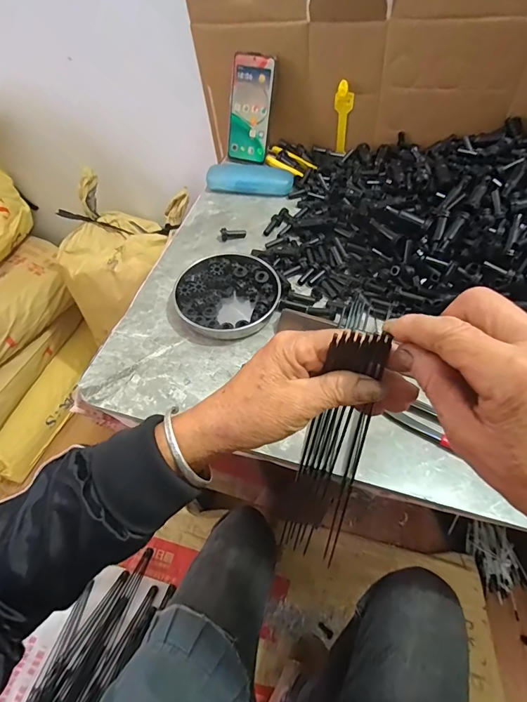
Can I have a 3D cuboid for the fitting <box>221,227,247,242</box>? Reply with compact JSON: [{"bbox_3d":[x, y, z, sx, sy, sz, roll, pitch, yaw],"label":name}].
[{"bbox_3d":[-0.047,-0.184,0.617,0.039,0.014,0.014,-4,55,-1],"label":"fitting"}]

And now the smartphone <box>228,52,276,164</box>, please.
[{"bbox_3d":[-0.024,-0.424,0.693,0.073,0.162,0.010,16,31,12],"label":"smartphone"}]

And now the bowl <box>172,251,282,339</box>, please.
[{"bbox_3d":[-0.046,-0.079,0.532,0.135,0.026,0.134,-1,55,1],"label":"bowl"}]

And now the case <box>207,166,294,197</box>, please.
[{"bbox_3d":[-0.024,-0.294,0.678,0.146,0.029,0.046,3,56,3],"label":"case"}]

